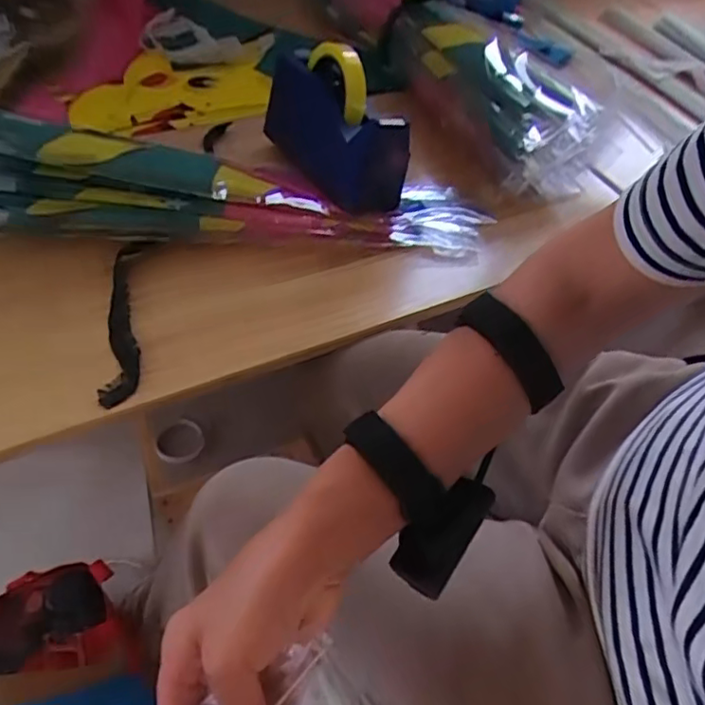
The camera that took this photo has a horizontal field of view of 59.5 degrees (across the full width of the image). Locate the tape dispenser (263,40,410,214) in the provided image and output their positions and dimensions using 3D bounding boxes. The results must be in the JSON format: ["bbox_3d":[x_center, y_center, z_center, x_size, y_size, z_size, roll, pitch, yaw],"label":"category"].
[{"bbox_3d":[-0.025,-0.258,0.681,0.065,0.131,0.211,-25,57,-25],"label":"tape dispenser"}]

